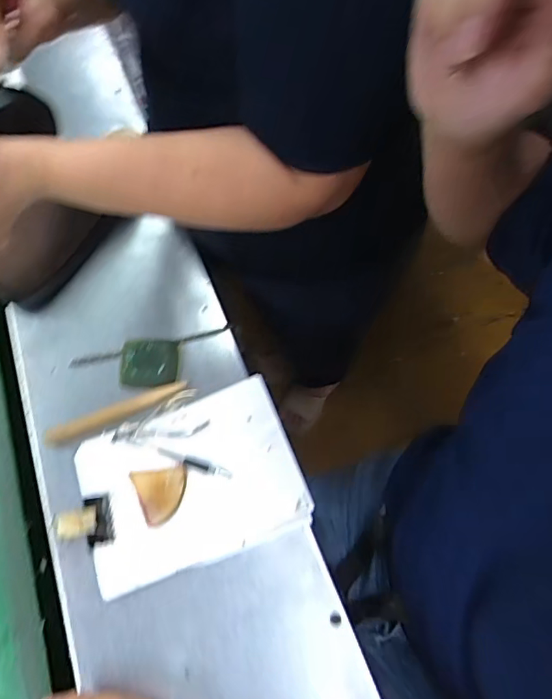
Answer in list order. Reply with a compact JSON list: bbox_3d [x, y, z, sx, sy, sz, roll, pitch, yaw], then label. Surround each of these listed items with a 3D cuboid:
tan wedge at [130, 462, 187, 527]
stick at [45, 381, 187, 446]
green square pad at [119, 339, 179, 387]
[{"bbox_3d":[-0.116,0.146,0.498,0.055,0.004,0.055,-12,65,-2],"label":"tan wedge"},{"bbox_3d":[-0.175,0.071,0.546,0.160,0.010,0.020,-19,65,-5],"label":"stick"},{"bbox_3d":[-0.144,0.015,0.564,0.065,0.017,0.054,0,65,4],"label":"green square pad"}]

